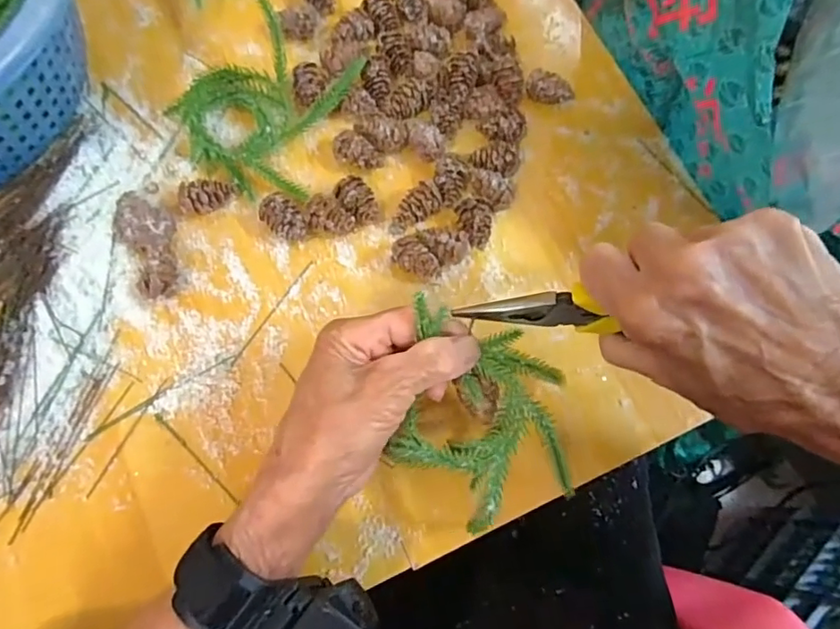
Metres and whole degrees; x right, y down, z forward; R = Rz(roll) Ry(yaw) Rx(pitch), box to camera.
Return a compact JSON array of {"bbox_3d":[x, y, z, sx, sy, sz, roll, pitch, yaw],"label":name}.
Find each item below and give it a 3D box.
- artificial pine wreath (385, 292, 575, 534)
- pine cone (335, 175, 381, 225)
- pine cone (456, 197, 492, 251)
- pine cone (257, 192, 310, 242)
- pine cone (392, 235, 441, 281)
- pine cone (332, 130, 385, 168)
[{"bbox_3d":[0.035,0.053,0.282,0.089,0.036,0.101,7,72,1],"label":"artificial pine wreath"},{"bbox_3d":[-0.042,-0.075,0.373,0.023,0.020,0.030,-21,76,-11],"label":"pine cone"},{"bbox_3d":[0.037,-0.062,0.378,0.021,0.020,0.032,-6,74,-8],"label":"pine cone"},{"bbox_3d":[-0.088,-0.063,0.364,0.024,0.019,0.031,-40,80,-15],"label":"pine cone"},{"bbox_3d":[-0.002,-0.035,0.362,0.023,0.018,0.031,-40,80,-15],"label":"pine cone"},{"bbox_3d":[-0.042,-0.110,0.381,0.029,0.021,0.023,27,72,3],"label":"pine cone"}]

